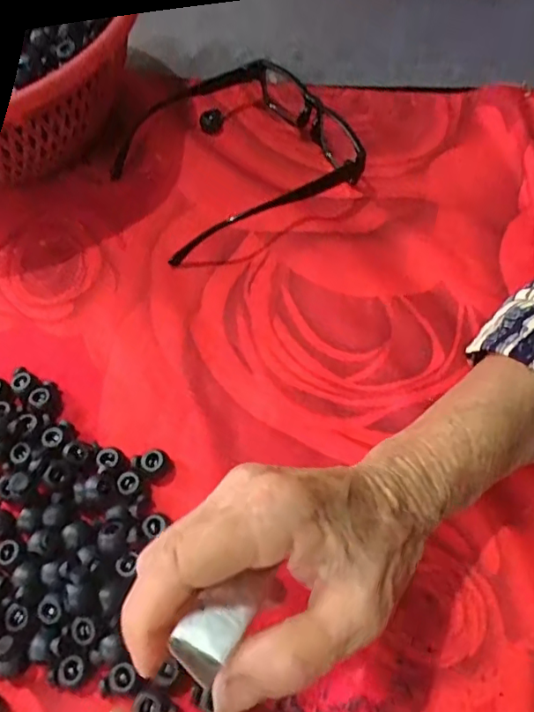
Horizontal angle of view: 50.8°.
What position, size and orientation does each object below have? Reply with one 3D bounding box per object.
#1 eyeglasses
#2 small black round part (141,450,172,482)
[{"bbox_3d":[-0.033,-0.152,0.400,0.145,0.034,0.172,-27,61,-13],"label":"eyeglasses"},{"bbox_3d":[-0.058,0.057,0.294,0.014,0.012,0.013,-2,59,3],"label":"small black round part"}]

